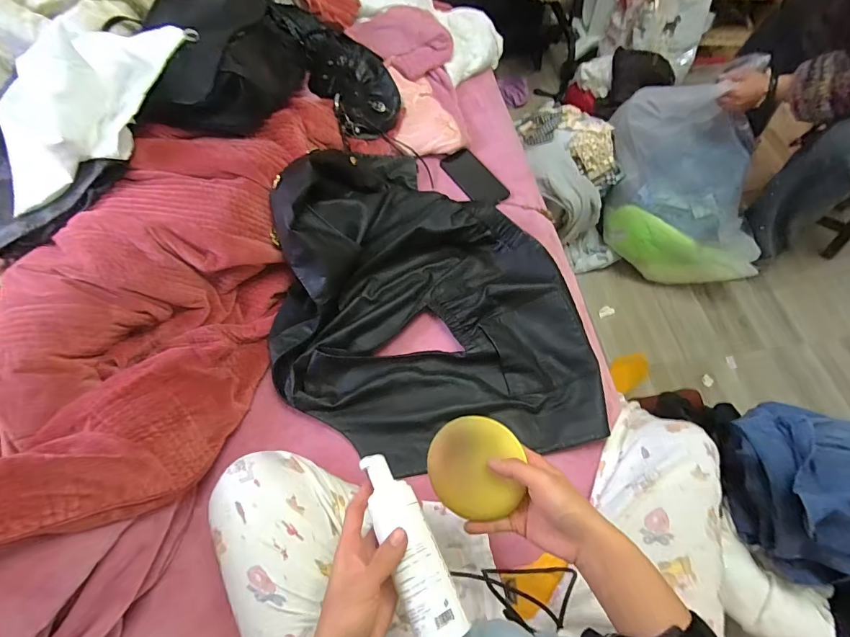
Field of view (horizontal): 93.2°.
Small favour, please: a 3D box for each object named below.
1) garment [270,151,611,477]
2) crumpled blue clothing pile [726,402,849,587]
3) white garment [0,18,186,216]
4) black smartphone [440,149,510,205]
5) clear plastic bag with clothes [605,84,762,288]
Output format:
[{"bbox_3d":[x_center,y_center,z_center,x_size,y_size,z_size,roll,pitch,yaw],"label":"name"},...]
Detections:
[{"bbox_3d":[-0.002,-0.075,0.691,0.504,0.132,0.609,-7,63,-3],"label":"garment"},{"bbox_3d":[0.644,0.276,0.651,0.207,0.139,0.265,1,63,2],"label":"crumpled blue clothing pile"},{"bbox_3d":[-0.559,-0.348,0.631,0.188,0.122,0.390,43,91,20],"label":"white garment"},{"bbox_3d":[0.111,-0.307,0.880,0.080,0.014,0.168,-30,66,-14],"label":"black smartphone"},{"bbox_3d":[0.732,-0.374,1.134,0.305,0.391,0.482,-7,63,-3],"label":"clear plastic bag with clothes"}]

